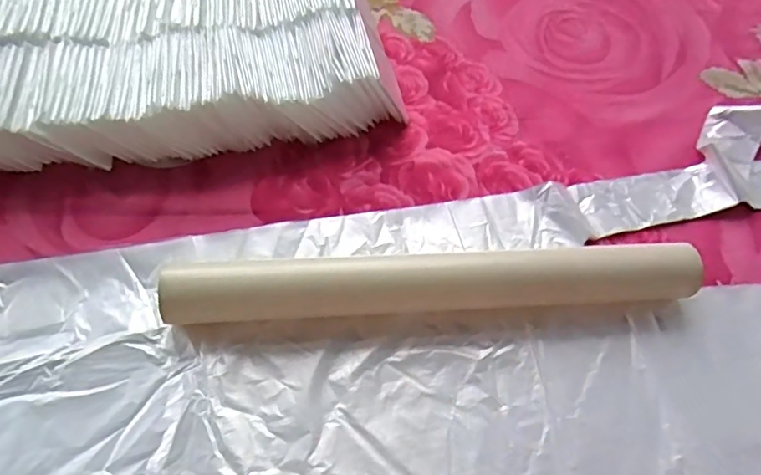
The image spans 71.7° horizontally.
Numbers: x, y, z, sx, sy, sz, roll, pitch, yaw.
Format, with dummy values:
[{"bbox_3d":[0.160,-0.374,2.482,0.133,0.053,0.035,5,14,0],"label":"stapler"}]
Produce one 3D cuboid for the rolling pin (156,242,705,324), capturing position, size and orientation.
[{"bbox_3d":[0.039,0.031,0.355,0.348,0.040,0.034,-2,59,-6],"label":"rolling pin"}]

